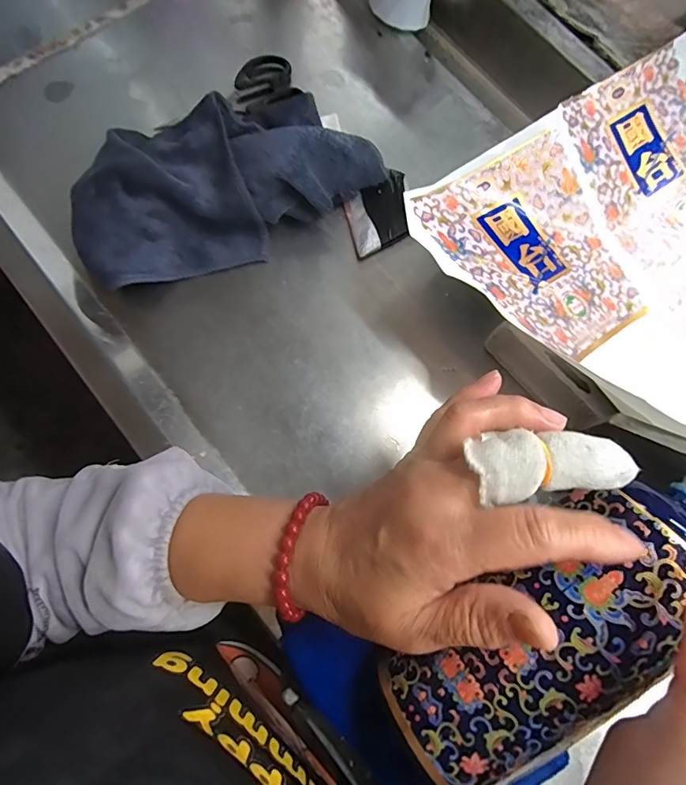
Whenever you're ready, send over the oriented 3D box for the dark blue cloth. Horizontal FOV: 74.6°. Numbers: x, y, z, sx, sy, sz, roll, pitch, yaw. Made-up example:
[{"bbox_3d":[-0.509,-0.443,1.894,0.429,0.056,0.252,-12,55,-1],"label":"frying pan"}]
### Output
[{"bbox_3d":[-0.096,-0.174,0.356,0.242,0.064,0.128,-23,80,-5],"label":"dark blue cloth"}]

